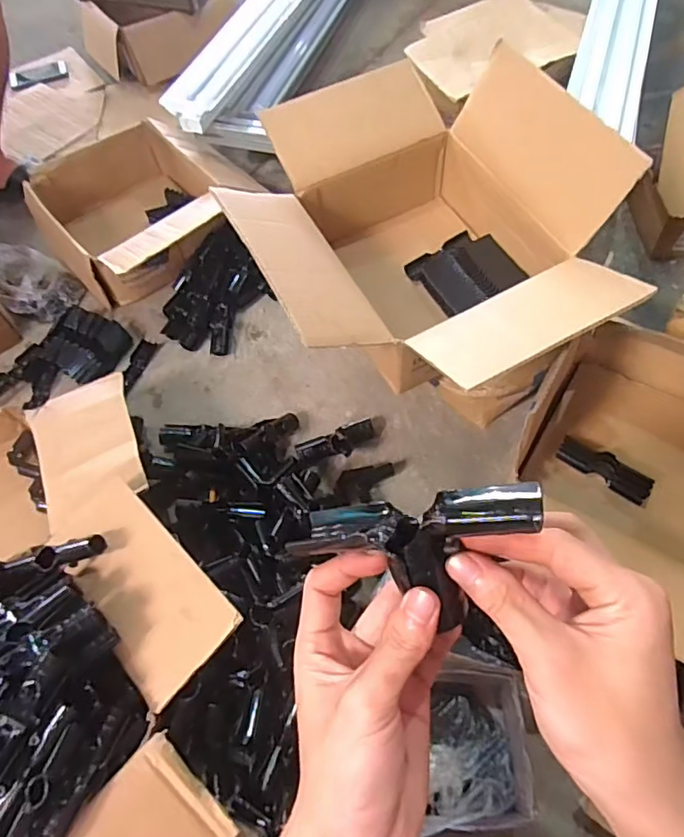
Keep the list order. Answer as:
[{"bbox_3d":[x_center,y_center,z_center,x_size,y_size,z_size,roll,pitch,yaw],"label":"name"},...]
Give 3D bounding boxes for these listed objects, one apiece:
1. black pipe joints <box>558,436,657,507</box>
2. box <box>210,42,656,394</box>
[{"bbox_3d":[0.378,0.071,0.813,0.131,0.027,0.038,35,67,22],"label":"black pipe joints"},{"bbox_3d":[0.099,-0.242,0.799,0.444,0.254,0.524,-24,60,-9],"label":"box"}]

